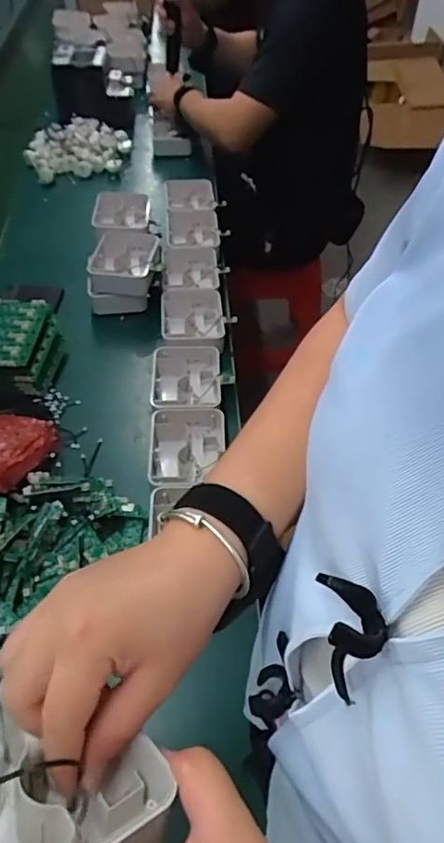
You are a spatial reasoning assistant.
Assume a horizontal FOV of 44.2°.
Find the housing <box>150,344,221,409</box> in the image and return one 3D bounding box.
[{"bbox_3d":[-0.053,-0.063,0.813,0.099,0.033,0.130,-1,51,0],"label":"housing"}]

